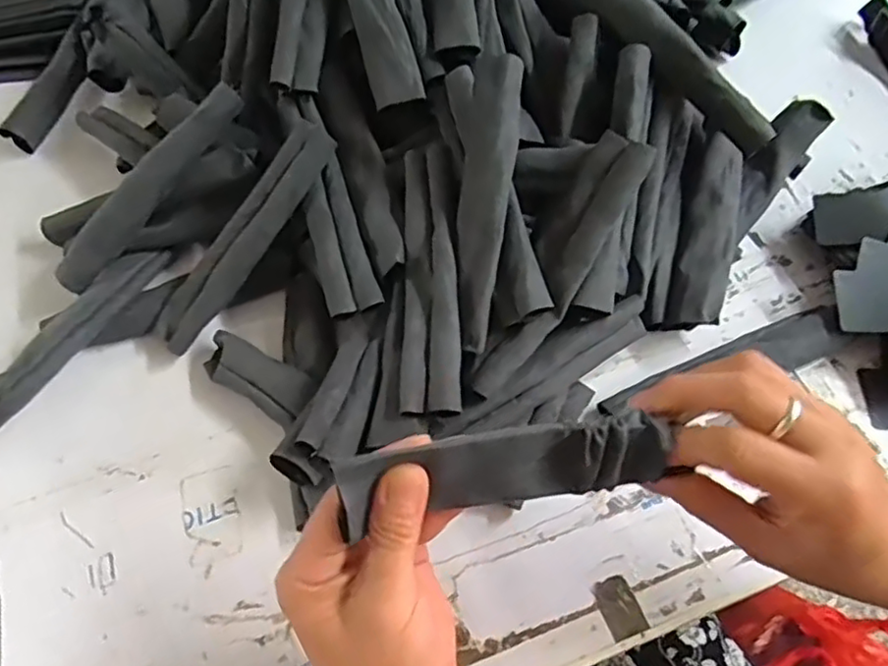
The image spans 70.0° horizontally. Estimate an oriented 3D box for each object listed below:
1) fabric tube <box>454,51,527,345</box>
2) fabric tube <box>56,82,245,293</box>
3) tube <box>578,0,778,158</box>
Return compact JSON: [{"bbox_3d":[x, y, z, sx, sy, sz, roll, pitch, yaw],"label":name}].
[{"bbox_3d":[0.026,-0.082,0.403,0.035,0.021,0.179,6,91,1],"label":"fabric tube"},{"bbox_3d":[-0.212,-0.106,0.458,0.019,0.025,0.180,43,92,22],"label":"fabric tube"},{"bbox_3d":[0.151,-0.193,0.433,0.021,0.030,0.183,-36,80,-23],"label":"tube"}]

